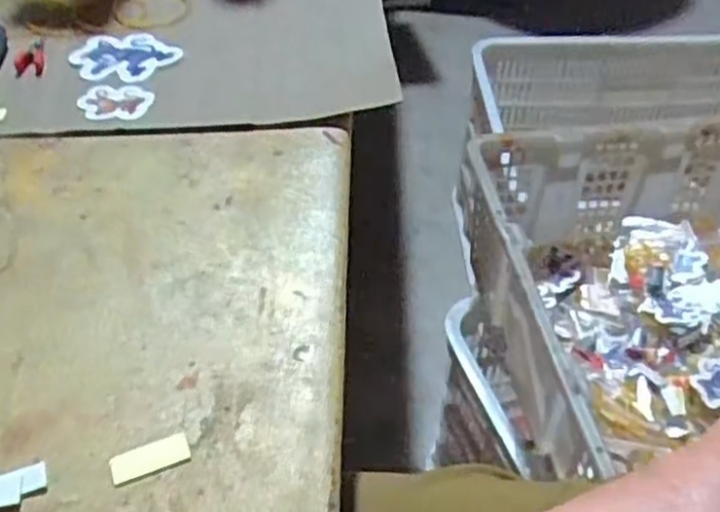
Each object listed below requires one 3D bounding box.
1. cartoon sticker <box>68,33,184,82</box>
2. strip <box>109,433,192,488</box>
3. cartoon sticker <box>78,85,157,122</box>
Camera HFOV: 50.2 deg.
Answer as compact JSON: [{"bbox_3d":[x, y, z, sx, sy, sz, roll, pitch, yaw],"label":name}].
[{"bbox_3d":[-0.135,-0.114,0.443,0.061,0.008,0.038,4,45,0],"label":"cartoon sticker"},{"bbox_3d":[-0.077,0.074,0.282,0.029,0.004,0.013,-17,49,-20],"label":"strip"},{"bbox_3d":[-0.135,-0.084,0.424,0.040,0.004,0.030,-2,46,-6],"label":"cartoon sticker"}]

